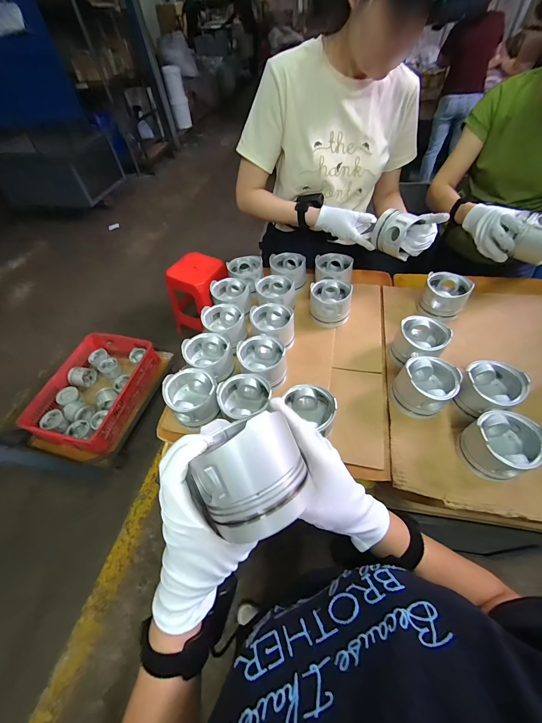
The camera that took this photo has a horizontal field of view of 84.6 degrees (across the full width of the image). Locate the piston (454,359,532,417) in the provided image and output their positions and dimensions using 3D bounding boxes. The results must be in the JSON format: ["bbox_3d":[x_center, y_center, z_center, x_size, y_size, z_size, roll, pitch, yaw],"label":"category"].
[{"bbox_3d":[0.431,0.054,0.591,0.097,0.075,0.097,-2,52,3],"label":"piston"}]

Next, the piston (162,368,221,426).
[{"bbox_3d":[-0.156,0.074,0.606,0.100,0.078,0.112,-22,53,-12],"label":"piston"}]

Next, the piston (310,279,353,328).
[{"bbox_3d":[0.157,-0.155,0.786,0.106,0.080,0.096,9,53,11],"label":"piston"}]

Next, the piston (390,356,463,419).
[{"bbox_3d":[0.307,0.051,0.600,0.105,0.075,0.100,-2,52,3],"label":"piston"}]

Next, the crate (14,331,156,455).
[{"bbox_3d":[-0.916,0.127,1.584,0.483,0.170,0.656,8,53,11],"label":"crate"}]

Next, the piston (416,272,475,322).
[{"bbox_3d":[0.441,-0.165,0.769,0.104,0.088,0.091,20,56,19],"label":"piston"}]

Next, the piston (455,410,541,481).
[{"bbox_3d":[0.408,0.152,0.534,0.098,0.094,0.098,-2,52,3],"label":"piston"}]

